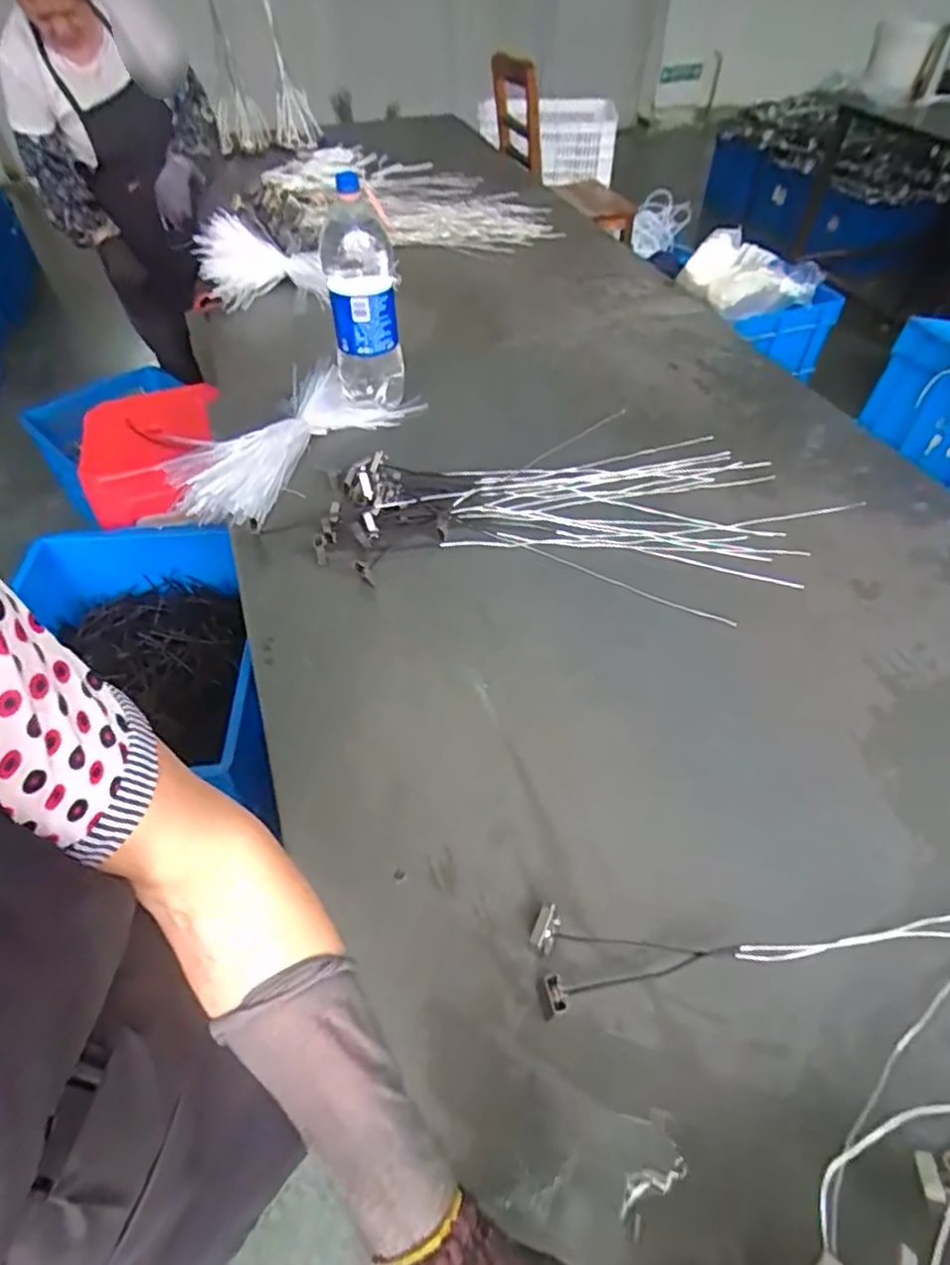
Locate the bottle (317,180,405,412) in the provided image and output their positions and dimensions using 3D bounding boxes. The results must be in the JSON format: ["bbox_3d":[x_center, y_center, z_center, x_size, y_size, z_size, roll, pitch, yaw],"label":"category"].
[{"bbox_3d":[-0.171,-0.489,0.980,0.109,0.279,0.078,-5,50,-2],"label":"bottle"}]

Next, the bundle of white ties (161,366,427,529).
[{"bbox_3d":[-0.296,-0.313,1.014,0.228,0.050,0.398,32,57,25],"label":"bundle of white ties"}]

